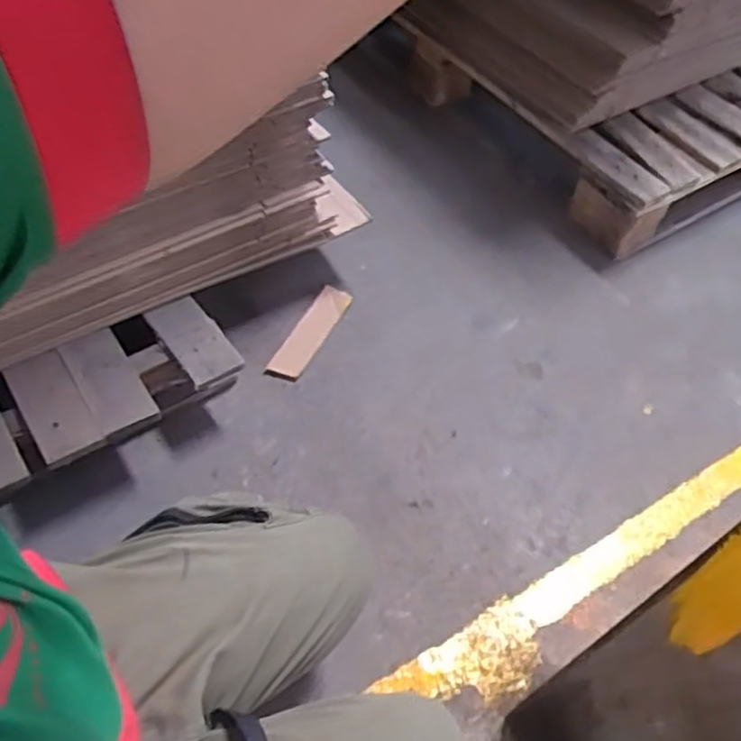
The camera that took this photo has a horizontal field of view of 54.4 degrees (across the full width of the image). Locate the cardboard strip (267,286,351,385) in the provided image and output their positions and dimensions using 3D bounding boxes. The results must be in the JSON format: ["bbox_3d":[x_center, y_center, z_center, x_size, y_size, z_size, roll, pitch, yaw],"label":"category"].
[{"bbox_3d":[-0.098,-0.061,1.186,0.055,0.013,0.203,24,55,12],"label":"cardboard strip"}]

